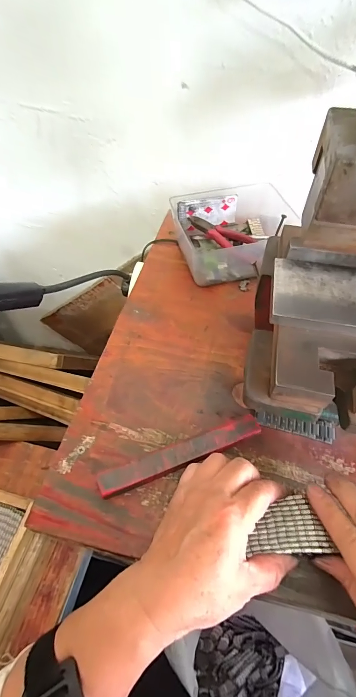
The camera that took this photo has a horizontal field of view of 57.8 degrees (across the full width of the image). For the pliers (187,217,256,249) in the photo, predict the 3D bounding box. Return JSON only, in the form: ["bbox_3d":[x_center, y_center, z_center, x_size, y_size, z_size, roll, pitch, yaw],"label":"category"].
[{"bbox_3d":[0.058,-0.158,0.450,0.097,0.017,0.043,19,55,14],"label":"pliers"}]

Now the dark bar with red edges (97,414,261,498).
[{"bbox_3d":[0.004,0.095,0.293,0.150,0.015,0.024,-20,55,-14],"label":"dark bar with red edges"}]

